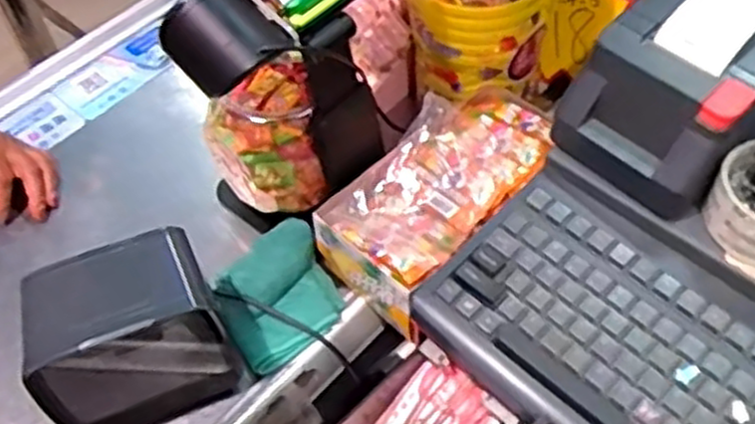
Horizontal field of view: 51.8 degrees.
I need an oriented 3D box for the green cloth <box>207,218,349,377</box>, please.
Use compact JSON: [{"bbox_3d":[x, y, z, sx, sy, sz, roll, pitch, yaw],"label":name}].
[{"bbox_3d":[-0.092,0.077,0.720,0.106,0.036,0.123,-26,56,-16],"label":"green cloth"}]

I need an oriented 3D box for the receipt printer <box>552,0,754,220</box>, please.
[{"bbox_3d":[0.248,-0.103,0.596,0.189,0.123,0.122,-37,60,-23],"label":"receipt printer"}]

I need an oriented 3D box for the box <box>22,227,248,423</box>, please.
[{"bbox_3d":[-0.208,0.102,0.638,0.154,0.146,0.097,-21,55,-13],"label":"box"}]

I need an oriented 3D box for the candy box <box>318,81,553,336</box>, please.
[{"bbox_3d":[0.063,-0.019,0.718,0.129,0.068,0.248,35,62,26],"label":"candy box"}]

